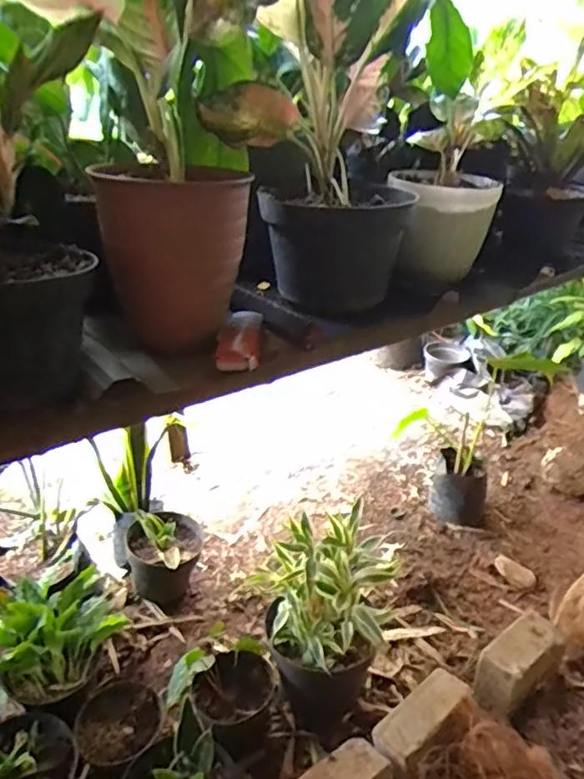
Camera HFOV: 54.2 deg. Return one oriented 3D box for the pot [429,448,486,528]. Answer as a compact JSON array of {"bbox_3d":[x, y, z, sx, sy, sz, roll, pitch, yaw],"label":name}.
[{"bbox_3d":[0.457,0.262,1.561,0.140,0.162,0.146,-3,26,1],"label":"pot"}]

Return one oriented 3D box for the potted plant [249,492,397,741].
[{"bbox_3d":[0.064,0.407,1.043,0.199,0.347,0.180,-6,26,-6],"label":"potted plant"}]

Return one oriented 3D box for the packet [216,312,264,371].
[{"bbox_3d":[-0.063,-0.056,0.686,0.046,0.030,0.139,-2,26,2],"label":"packet"}]

